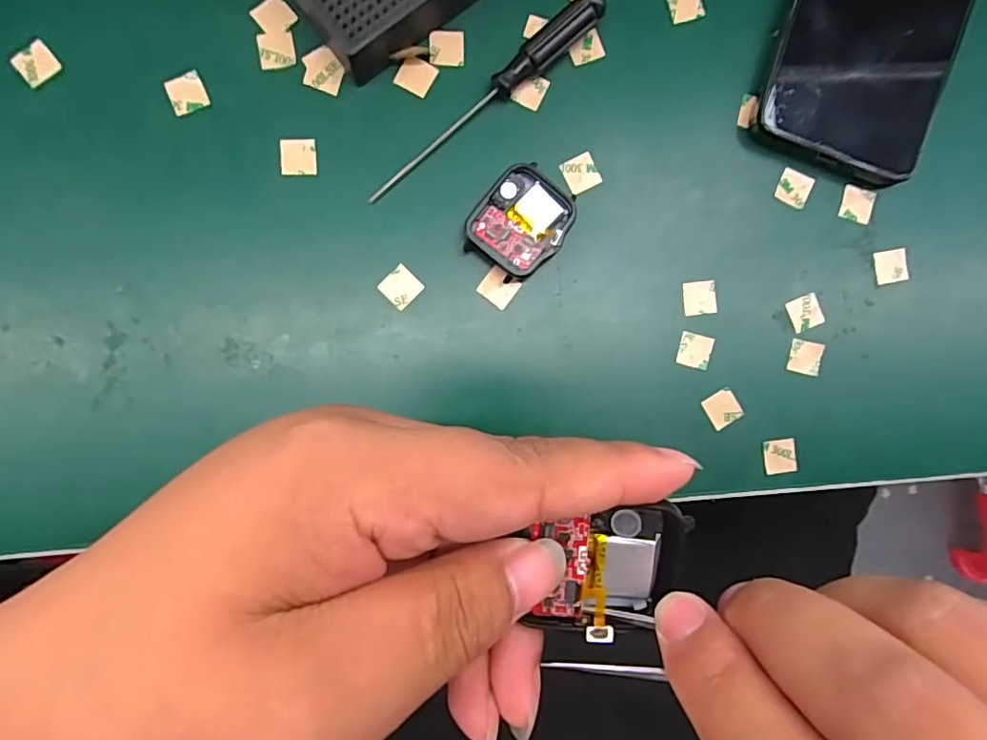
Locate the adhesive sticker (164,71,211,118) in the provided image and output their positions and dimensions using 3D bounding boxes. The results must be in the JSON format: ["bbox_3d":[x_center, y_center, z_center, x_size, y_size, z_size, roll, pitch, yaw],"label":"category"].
[{"bbox_3d":[-0.134,-0.121,0.242,0.016,0.004,0.016,-21,92,-3],"label":"adhesive sticker"}]

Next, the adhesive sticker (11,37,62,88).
[{"bbox_3d":[-0.197,-0.132,0.238,0.016,0.004,0.014,-44,93,-2],"label":"adhesive sticker"}]

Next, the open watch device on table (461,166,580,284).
[{"bbox_3d":[0.013,-0.066,0.246,0.039,0.012,0.047,39,88,-3],"label":"open watch device on table"}]

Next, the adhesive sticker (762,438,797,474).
[{"bbox_3d":[0.135,0.041,0.259,0.015,0.004,0.016,-5,91,-4],"label":"adhesive sticker"}]

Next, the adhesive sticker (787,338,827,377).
[{"bbox_3d":[0.147,-0.006,0.260,0.015,0.004,0.016,11,87,3],"label":"adhesive sticker"}]

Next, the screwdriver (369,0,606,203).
[{"bbox_3d":[-0.003,-0.120,0.244,0.130,0.013,0.013,-41,93,-2],"label":"screwdriver"}]

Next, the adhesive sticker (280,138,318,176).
[{"bbox_3d":[-0.086,-0.094,0.246,0.016,0.004,0.016,-3,89,-8],"label":"adhesive sticker"}]

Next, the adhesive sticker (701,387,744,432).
[{"bbox_3d":[0.107,0.018,0.259,0.016,0.004,0.016,-31,92,-2],"label":"adhesive sticker"}]

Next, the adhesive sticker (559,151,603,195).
[{"bbox_3d":[0.040,-0.090,0.253,0.016,0.004,0.016,-26,92,-3],"label":"adhesive sticker"}]

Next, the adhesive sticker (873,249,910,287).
[{"bbox_3d":[0.189,-0.049,0.263,0.015,0.004,0.015,-11,94,5],"label":"adhesive sticker"}]

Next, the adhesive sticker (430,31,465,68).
[{"bbox_3d":[-0.021,-0.145,0.249,0.016,0.004,0.016,0,91,-7],"label":"adhesive sticker"}]

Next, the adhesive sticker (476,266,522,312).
[{"bbox_3d":[0.003,-0.037,0.249,0.015,0.004,0.016,36,88,-3],"label":"adhesive sticker"}]

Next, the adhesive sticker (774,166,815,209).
[{"bbox_3d":[0.141,-0.085,0.260,0.015,0.004,0.016,21,95,5],"label":"adhesive sticker"}]

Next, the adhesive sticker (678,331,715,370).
[{"bbox_3d":[0.094,-0.009,0.258,0.015,0.004,0.015,14,92,1],"label":"adhesive sticker"}]

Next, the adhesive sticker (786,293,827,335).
[{"bbox_3d":[0.147,-0.027,0.261,0.016,0.004,0.015,-22,89,0],"label":"adhesive sticker"}]

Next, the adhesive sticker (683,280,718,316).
[{"bbox_3d":[0.096,-0.033,0.256,0.016,0.004,0.015,-7,91,-4],"label":"adhesive sticker"}]

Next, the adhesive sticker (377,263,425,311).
[{"bbox_3d":[-0.042,-0.037,0.249,0.016,0.004,0.015,-45,93,-3],"label":"adhesive sticker"}]

